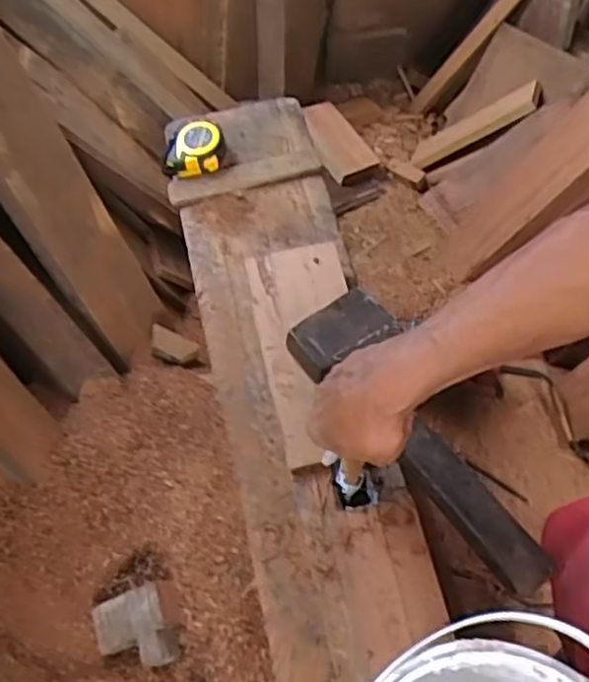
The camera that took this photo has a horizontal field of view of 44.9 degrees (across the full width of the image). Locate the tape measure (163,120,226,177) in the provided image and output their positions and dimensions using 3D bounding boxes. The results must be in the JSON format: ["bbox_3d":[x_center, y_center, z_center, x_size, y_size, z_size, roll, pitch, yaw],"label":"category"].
[{"bbox_3d":[-0.131,-0.251,0.918,0.080,0.040,0.079,0,63,0],"label":"tape measure"}]

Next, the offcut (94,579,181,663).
[{"bbox_3d":[-0.193,0.354,0.877,0.100,0.048,0.093,-18,64,-9],"label":"offcut"}]

